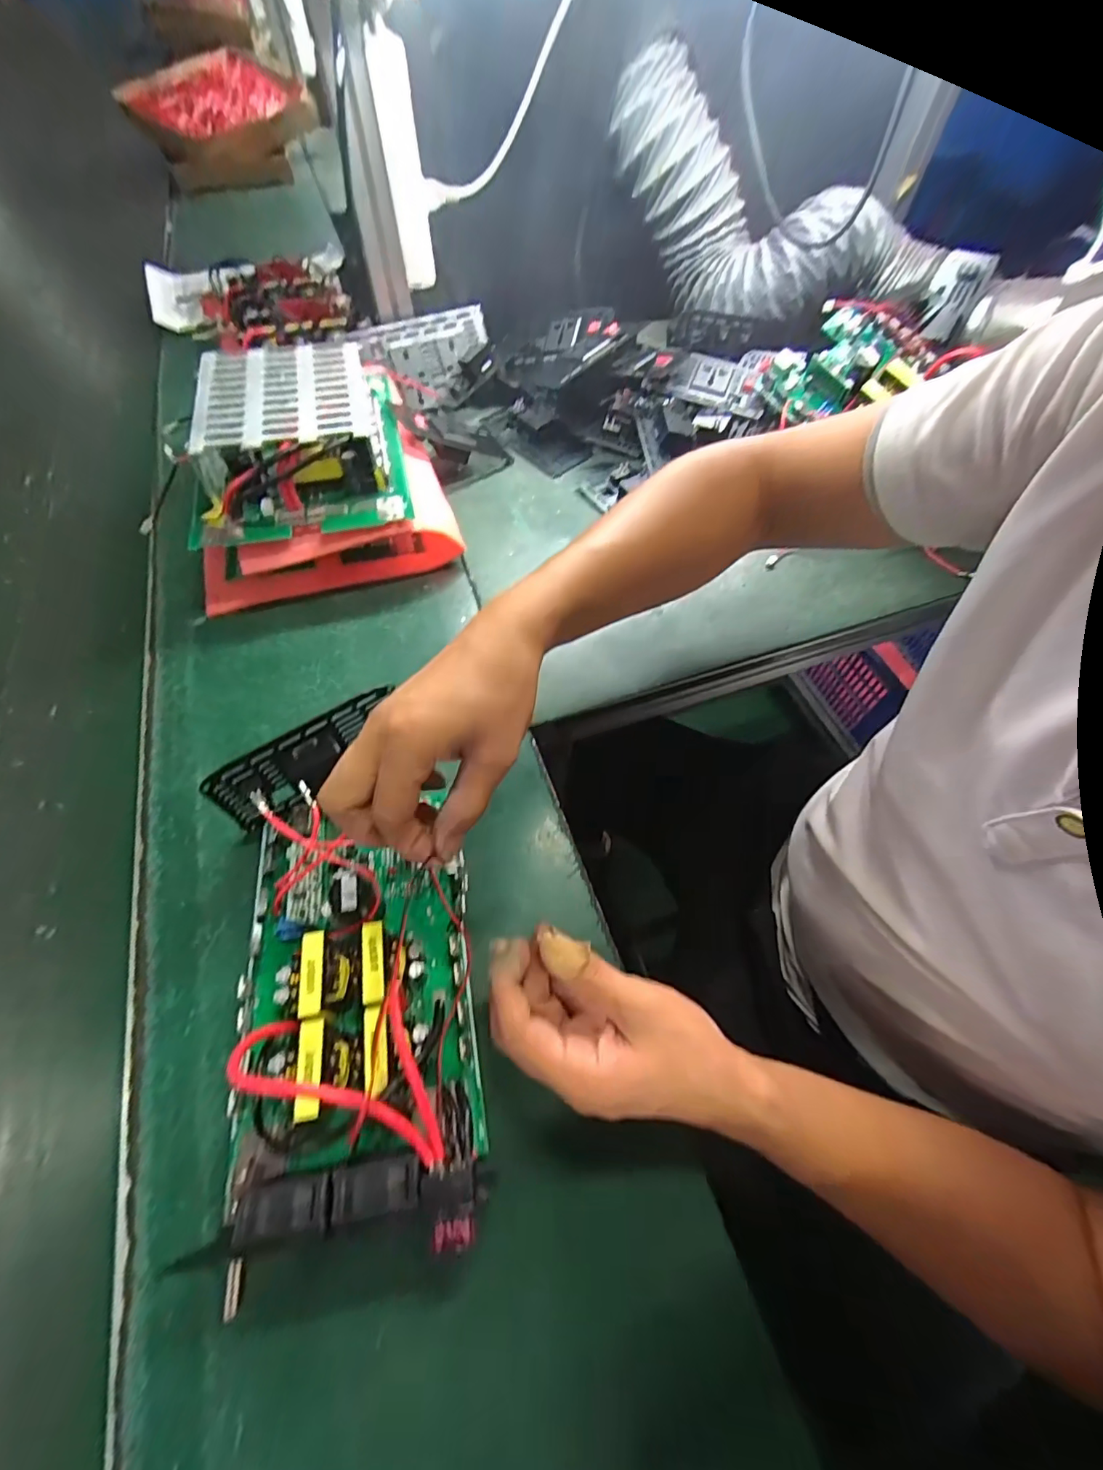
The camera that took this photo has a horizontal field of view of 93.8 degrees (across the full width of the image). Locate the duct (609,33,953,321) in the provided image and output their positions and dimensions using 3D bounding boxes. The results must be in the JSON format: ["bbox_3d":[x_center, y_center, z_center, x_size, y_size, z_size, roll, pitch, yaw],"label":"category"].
[{"bbox_3d":[0.252,-0.590,0.621,0.408,0.151,0.142,21,61,-5],"label":"duct"}]

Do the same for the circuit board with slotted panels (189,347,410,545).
[{"bbox_3d":[-0.233,-0.279,0.471,0.178,0.063,0.225,-11,60,-6],"label":"circuit board with slotted panels"}]

